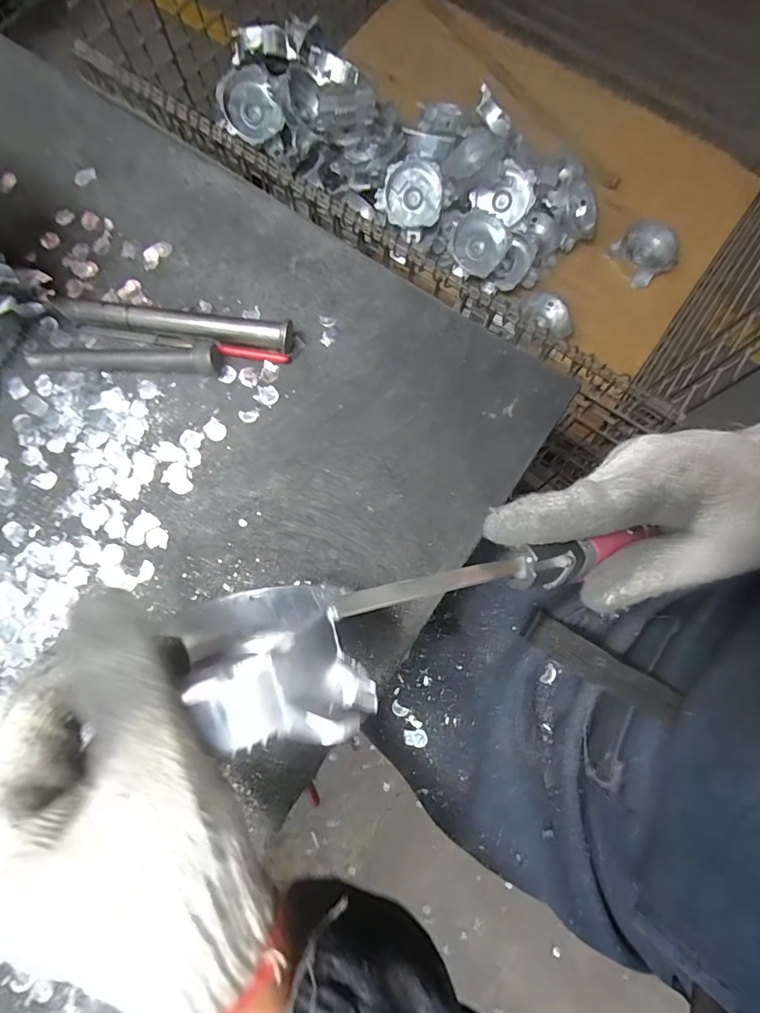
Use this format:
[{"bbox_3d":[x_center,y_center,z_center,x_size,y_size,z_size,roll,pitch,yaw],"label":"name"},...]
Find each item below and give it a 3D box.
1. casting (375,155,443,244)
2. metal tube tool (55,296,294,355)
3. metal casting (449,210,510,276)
[{"bbox_3d":[0.064,-0.682,1.001,0.144,0.080,0.142,1,79,1],"label":"casting"},{"bbox_3d":[-0.161,-0.144,0.363,0.183,0.021,0.021,7,79,2],"label":"metal tube tool"},{"bbox_3d":[0.218,-0.580,1.004,0.120,0.028,0.115,1,107,4],"label":"metal casting"}]

